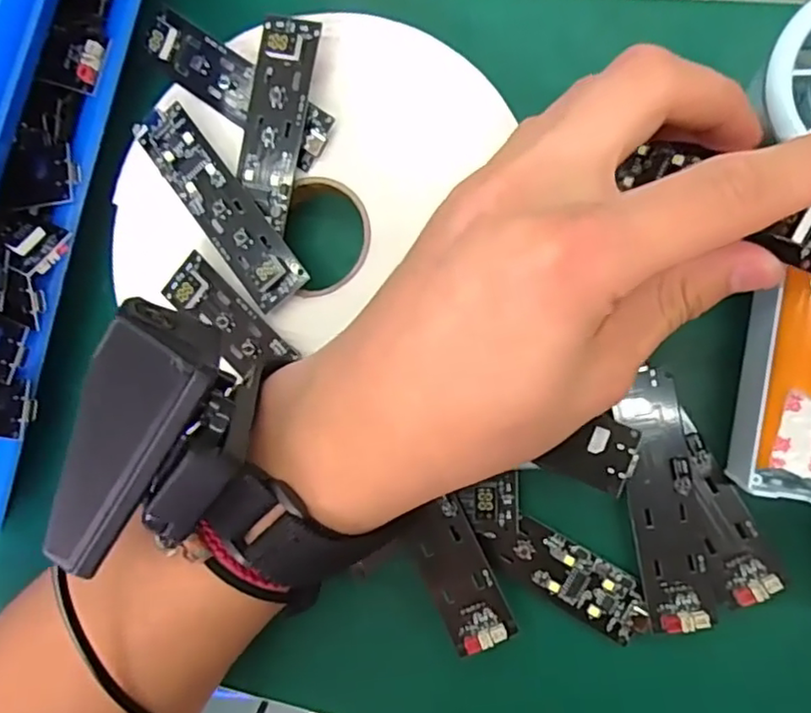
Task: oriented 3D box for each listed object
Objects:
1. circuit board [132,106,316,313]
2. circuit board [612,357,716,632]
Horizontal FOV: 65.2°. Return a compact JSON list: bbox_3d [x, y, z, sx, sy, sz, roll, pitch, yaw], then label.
[{"bbox_3d":[-0.073,-0.060,0.247,0.023,0.008,0.091,-38,81,7],"label":"circuit board"},{"bbox_3d":[0.091,0.051,0.224,0.023,0.005,0.088,-10,86,10],"label":"circuit board"}]

